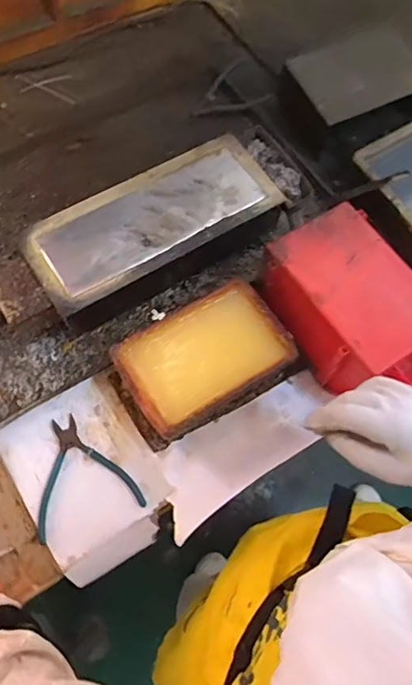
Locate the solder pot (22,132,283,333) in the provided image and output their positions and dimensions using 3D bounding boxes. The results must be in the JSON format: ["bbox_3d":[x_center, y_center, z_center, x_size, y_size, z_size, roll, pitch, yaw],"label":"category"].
[{"bbox_3d":[-0.066,-0.147,0.691,0.339,0.090,0.161,-33,73,-15],"label":"solder pot"}]

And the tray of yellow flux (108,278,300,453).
[{"bbox_3d":[-0.006,0.027,0.634,0.211,0.067,0.137,-31,72,-14],"label":"tray of yellow flux"}]

